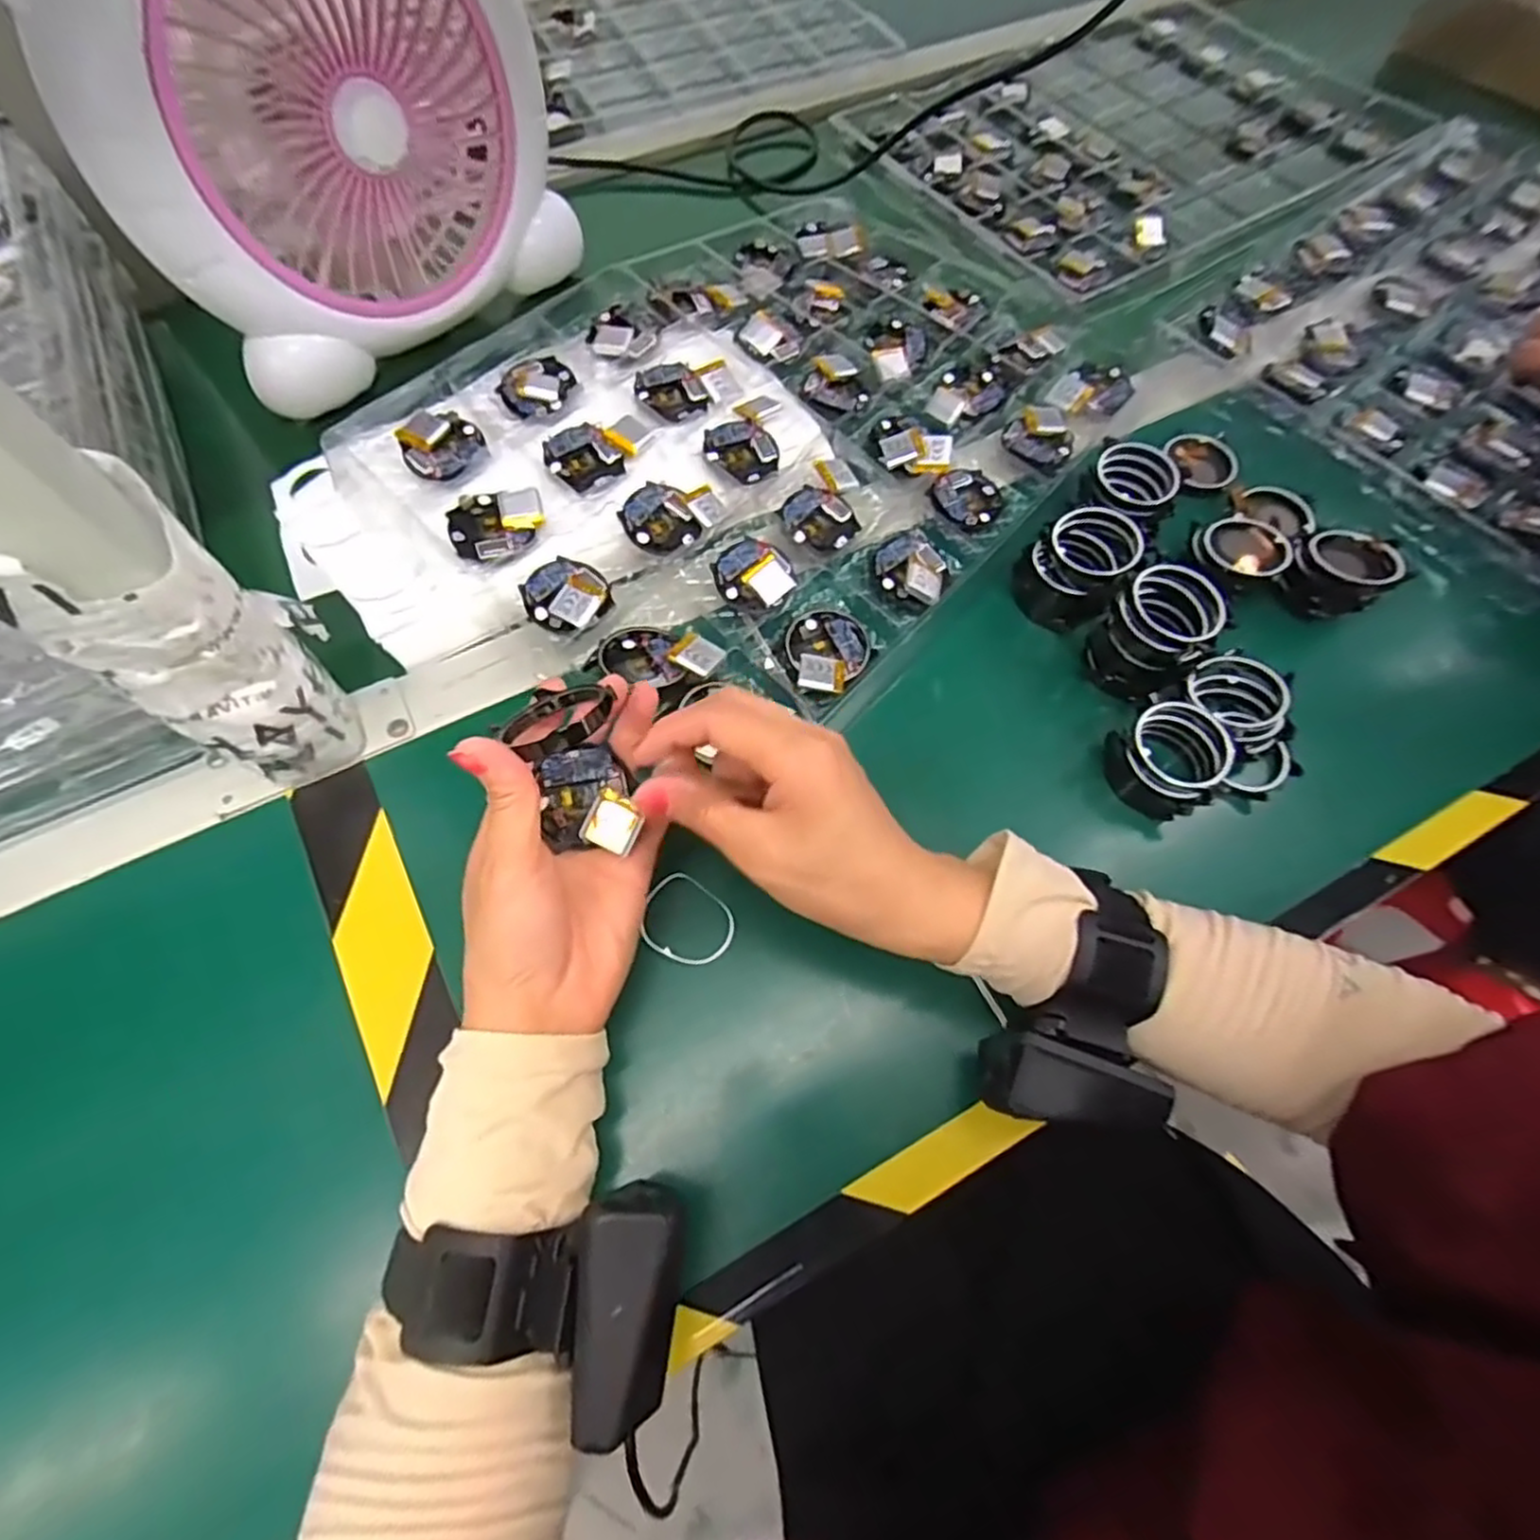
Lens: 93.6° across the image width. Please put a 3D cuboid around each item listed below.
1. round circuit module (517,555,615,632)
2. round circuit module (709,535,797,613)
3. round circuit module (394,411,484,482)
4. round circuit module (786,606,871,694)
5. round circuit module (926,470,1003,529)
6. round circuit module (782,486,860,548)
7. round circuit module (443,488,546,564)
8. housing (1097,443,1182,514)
[{"bbox_3d":[-0.106,-0.091,0.377,0.041,0.010,0.042,0,65,-1],"label":"round circuit module"},{"bbox_3d":[-0.009,-0.106,0.397,0.039,0.011,0.042,0,65,-1],"label":"round circuit module"},{"bbox_3d":[-0.181,-0.180,0.396,0.041,0.009,0.042,0,65,-1],"label":"round circuit module"},{"bbox_3d":[0.029,-0.062,0.379,0.042,0.015,0.054,23,67,9],"label":"round circuit module"},{"bbox_3d":[0.118,-0.163,0.428,0.040,0.004,0.043,0,65,-1],"label":"round circuit module"},{"bbox_3d":[0.028,-0.142,0.413,0.040,0.010,0.038,0,65,-1],"label":"round circuit module"},{"bbox_3d":[-0.146,-0.130,0.383,0.049,0.013,0.038,-10,66,-5],"label":"round circuit module"},{"bbox_3d":[0.212,-0.165,0.429,0.045,0.034,0.044,25,67,10],"label":"housing"}]

